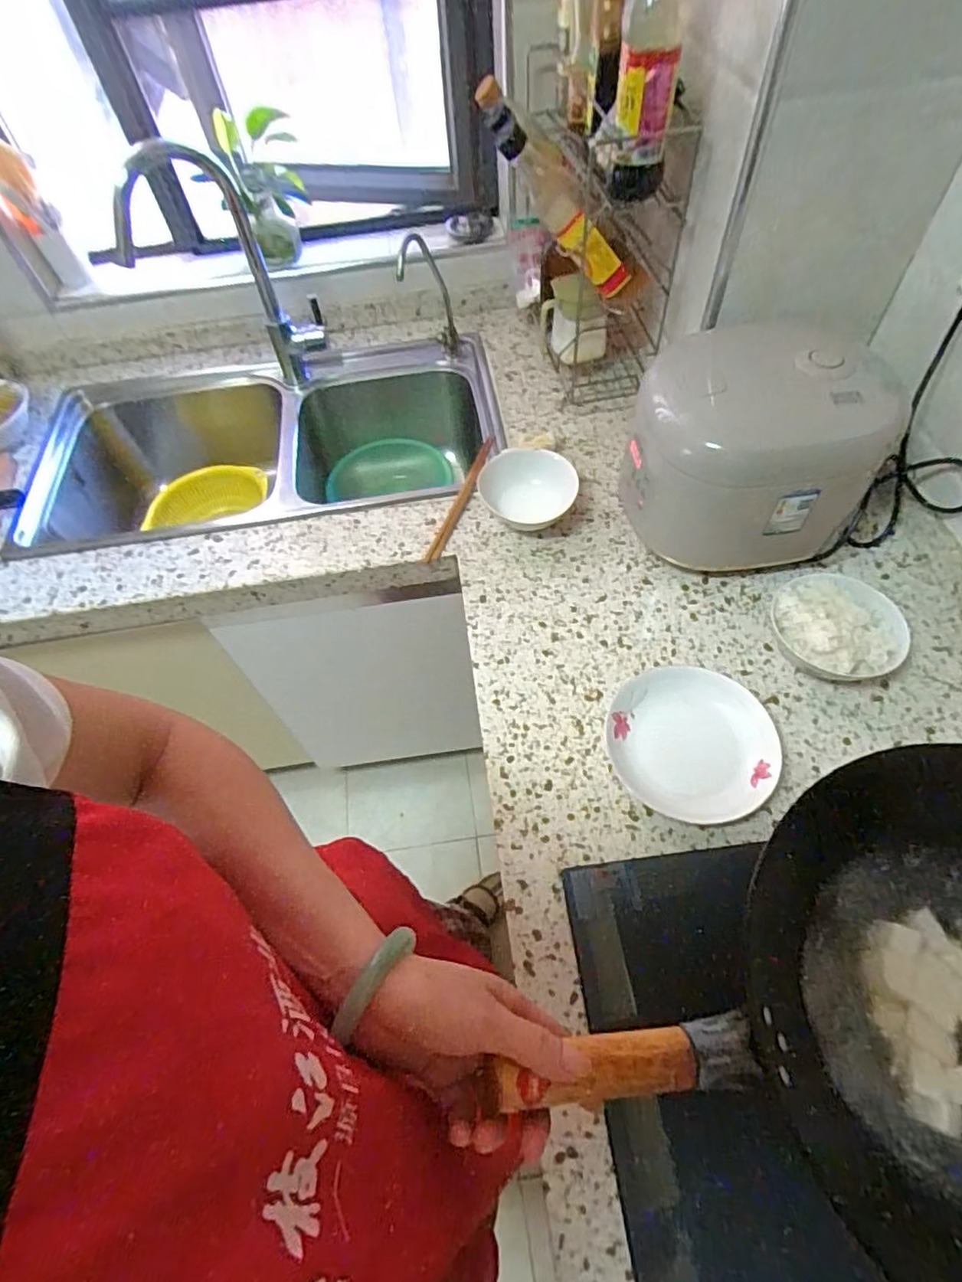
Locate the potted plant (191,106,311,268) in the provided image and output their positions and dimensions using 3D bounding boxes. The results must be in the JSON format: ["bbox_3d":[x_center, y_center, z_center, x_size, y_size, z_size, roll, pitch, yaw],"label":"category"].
[{"bbox_3d":[-0.367,-0.738,0.969,0.153,0.184,0.110,-10,57,-2],"label":"potted plant"}]

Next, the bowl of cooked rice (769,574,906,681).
[{"bbox_3d":[0.394,-0.010,0.662,0.120,0.071,0.127,-2,57,3],"label":"bowl of cooked rice"}]

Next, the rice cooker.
[{"bbox_3d":[0.310,-0.237,0.706,0.242,0.187,0.238,-10,57,-2],"label":"rice cooker"}]

